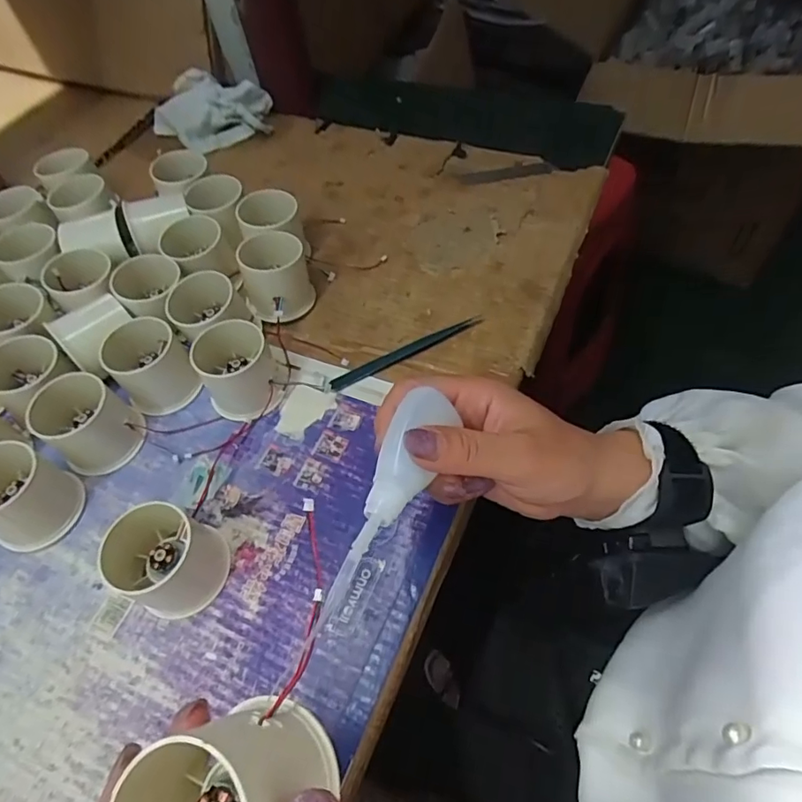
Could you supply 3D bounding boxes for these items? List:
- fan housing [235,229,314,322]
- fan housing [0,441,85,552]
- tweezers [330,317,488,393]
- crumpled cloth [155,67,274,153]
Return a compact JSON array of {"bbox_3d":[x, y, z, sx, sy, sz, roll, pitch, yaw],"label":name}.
[{"bbox_3d":[-0.100,-0.098,0.422,0.054,0.049,0.067,-19,58,-8],"label":"fan housing"},{"bbox_3d":[-0.250,0.060,0.340,0.063,0.041,0.054,22,62,17],"label":"fan housing"},{"bbox_3d":[0.004,-0.038,0.400,0.125,0.007,0.013,-25,59,-11],"label":"tweezers"},{"bbox_3d":[-0.211,-0.326,0.586,0.129,0.041,0.087,-23,59,-10],"label":"crumpled cloth"}]

